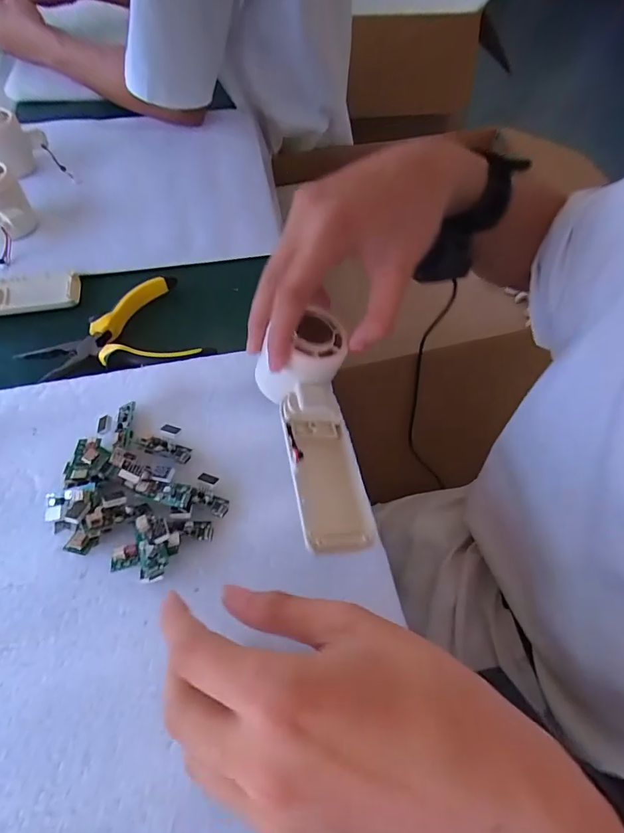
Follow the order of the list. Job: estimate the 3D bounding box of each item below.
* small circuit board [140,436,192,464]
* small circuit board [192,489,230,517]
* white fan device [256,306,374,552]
[{"bbox_3d":[-0.098,0.021,0.286,0.033,0.007,0.013,16,59,9],"label":"small circuit board"},{"bbox_3d":[-0.064,0.053,0.265,0.024,0.004,0.011,26,60,0],"label":"small circuit board"},{"bbox_3d":[0.000,0.004,0.271,0.059,0.043,0.156,-8,69,-2],"label":"white fan device"}]

